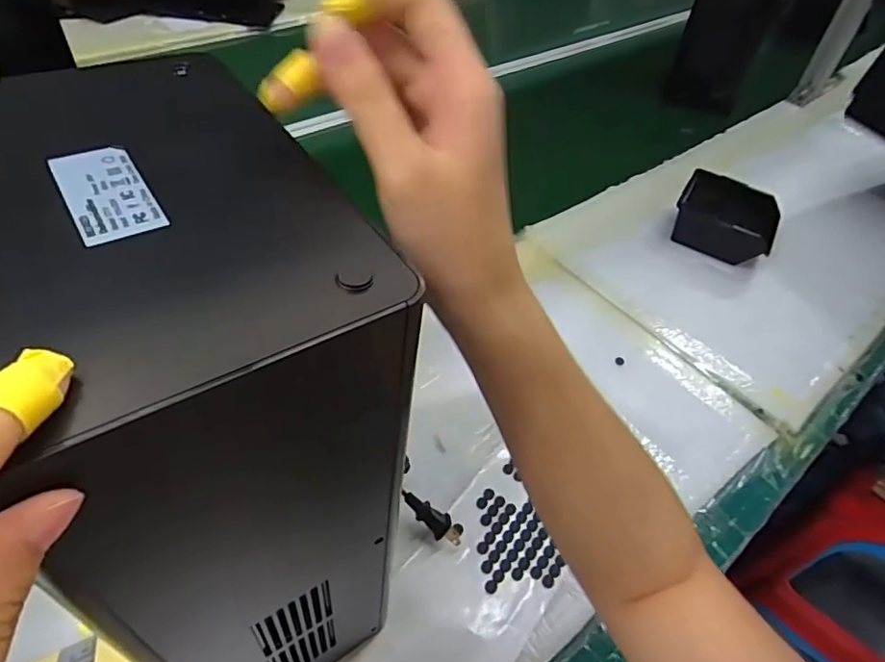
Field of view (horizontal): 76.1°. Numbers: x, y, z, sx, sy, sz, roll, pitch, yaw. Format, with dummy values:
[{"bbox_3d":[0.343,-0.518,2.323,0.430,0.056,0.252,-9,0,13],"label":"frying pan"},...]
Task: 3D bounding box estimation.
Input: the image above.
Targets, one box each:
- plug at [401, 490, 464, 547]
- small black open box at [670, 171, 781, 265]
[{"bbox_3d":[-0.008,0.157,0.473,0.063,0.015,0.023,41,49,-11],"label":"plug"},{"bbox_3d":[0.394,-0.156,0.789,0.131,0.058,0.130,25,48,18],"label":"small black open box"}]

